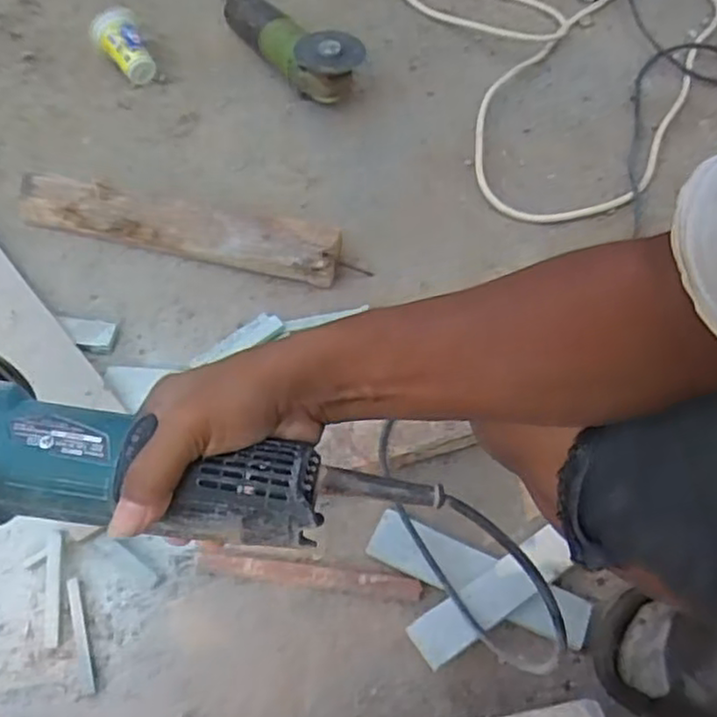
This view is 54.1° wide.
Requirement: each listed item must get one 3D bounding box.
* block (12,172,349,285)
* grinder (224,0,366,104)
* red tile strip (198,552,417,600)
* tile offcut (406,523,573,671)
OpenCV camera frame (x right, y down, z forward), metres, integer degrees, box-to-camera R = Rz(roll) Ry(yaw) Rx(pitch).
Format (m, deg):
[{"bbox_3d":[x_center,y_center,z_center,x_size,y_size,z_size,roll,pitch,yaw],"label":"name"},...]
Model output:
[{"bbox_3d":[-0.216,-0.157,0.820,0.406,0.047,0.062,12,60,9],"label":"block"},{"bbox_3d":[-0.090,-0.424,0.947,0.079,0.088,0.239,-38,66,-18],"label":"grinder"},{"bbox_3d":[-0.045,0.193,0.628,0.199,0.011,0.020,4,59,5],"label":"red tile strip"},{"bbox_3d":[0.118,0.203,0.607,0.163,0.010,0.041,-29,68,-22],"label":"tile offcut"}]

